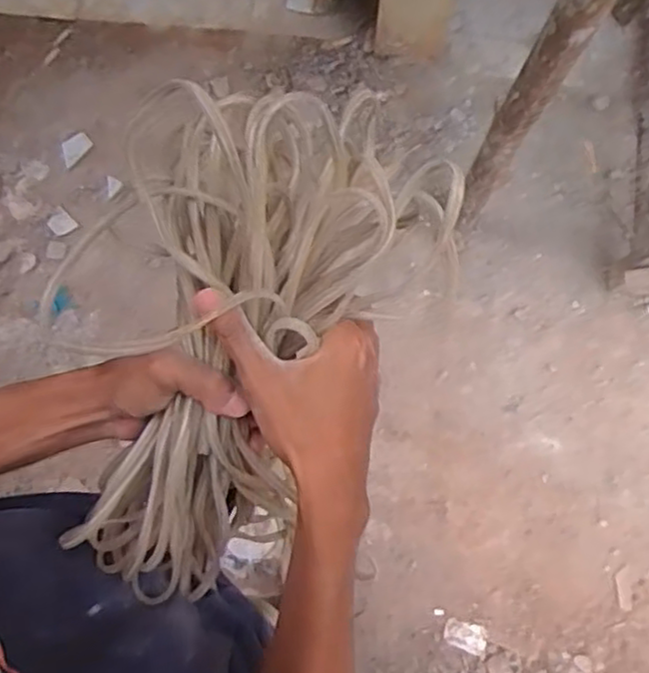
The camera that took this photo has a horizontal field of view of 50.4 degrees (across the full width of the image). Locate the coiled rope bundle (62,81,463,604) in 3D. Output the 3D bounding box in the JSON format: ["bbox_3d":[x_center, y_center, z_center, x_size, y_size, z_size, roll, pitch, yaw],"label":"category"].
[{"bbox_3d":[-0.061,0.023,0.475,0.168,0.134,0.373,28,106,9],"label":"coiled rope bundle"}]

